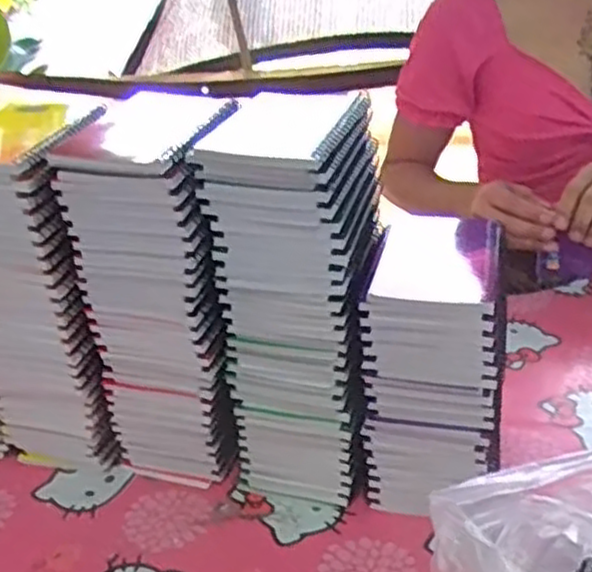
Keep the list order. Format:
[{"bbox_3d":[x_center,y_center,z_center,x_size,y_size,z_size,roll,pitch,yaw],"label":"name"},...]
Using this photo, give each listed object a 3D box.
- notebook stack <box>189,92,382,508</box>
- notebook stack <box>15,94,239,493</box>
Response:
[{"bbox_3d":[0.004,0.011,0.576,0.105,0.299,0.126,1,29,9],"label":"notebook stack"},{"bbox_3d":[-0.099,0.010,0.599,0.118,0.292,0.140,0,29,8],"label":"notebook stack"}]

